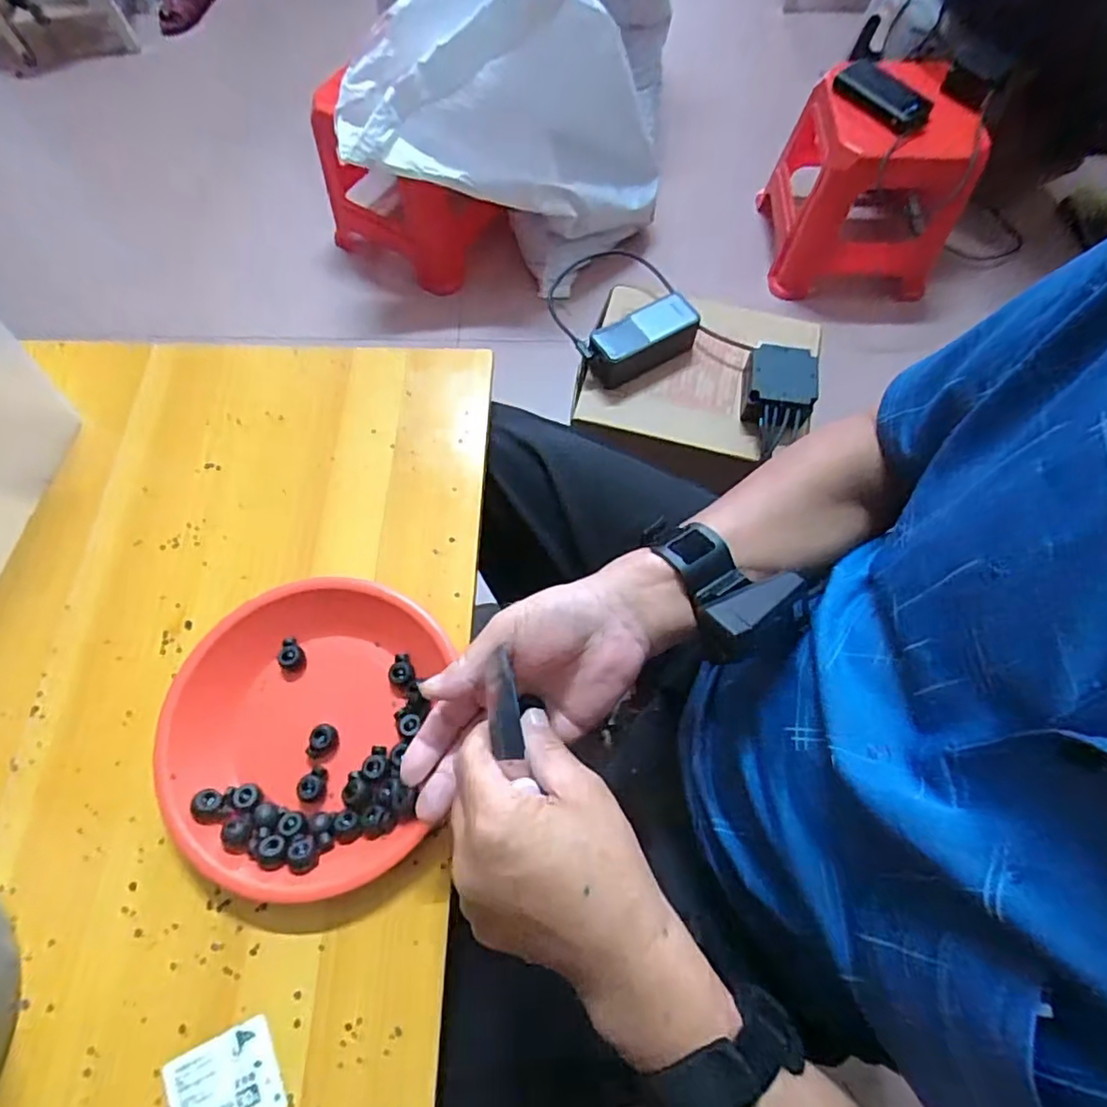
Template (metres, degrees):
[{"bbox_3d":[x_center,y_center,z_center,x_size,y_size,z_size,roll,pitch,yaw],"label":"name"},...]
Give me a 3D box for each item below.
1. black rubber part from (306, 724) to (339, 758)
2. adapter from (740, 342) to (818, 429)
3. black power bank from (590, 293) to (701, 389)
[{"bbox_3d":[-0.157,0.127,0.413,0.017,0.013,0.022,2,67,1],"label":"black rubber part"},{"bbox_3d":[0.269,-0.204,0.725,0.077,0.052,0.096,7,68,3],"label":"adapter"},{"bbox_3d":[0.108,-0.269,0.764,0.140,0.058,0.065,-25,70,-10],"label":"black power bank"}]

